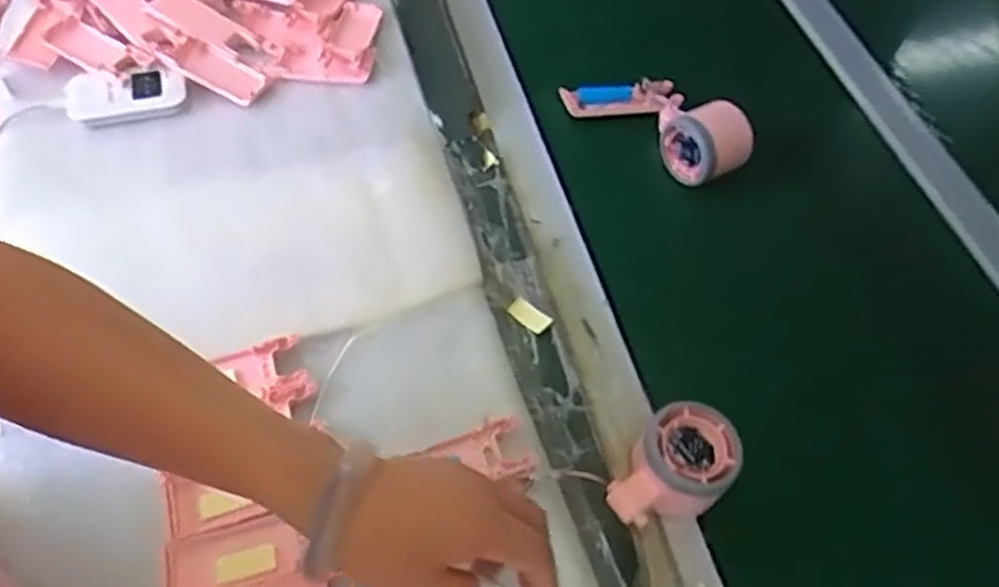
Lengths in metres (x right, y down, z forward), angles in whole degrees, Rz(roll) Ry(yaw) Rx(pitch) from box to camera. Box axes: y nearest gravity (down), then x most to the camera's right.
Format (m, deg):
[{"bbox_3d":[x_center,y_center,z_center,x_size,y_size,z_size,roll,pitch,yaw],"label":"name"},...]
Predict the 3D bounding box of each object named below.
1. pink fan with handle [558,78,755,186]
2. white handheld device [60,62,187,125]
[{"bbox_3d":[0.140,-0.159,0.661,0.157,0.054,0.069,37,62,20],"label":"pink fan with handle"},{"bbox_3d":[-0.321,-0.172,0.661,0.095,0.017,0.051,-11,71,-10],"label":"white handheld device"}]

